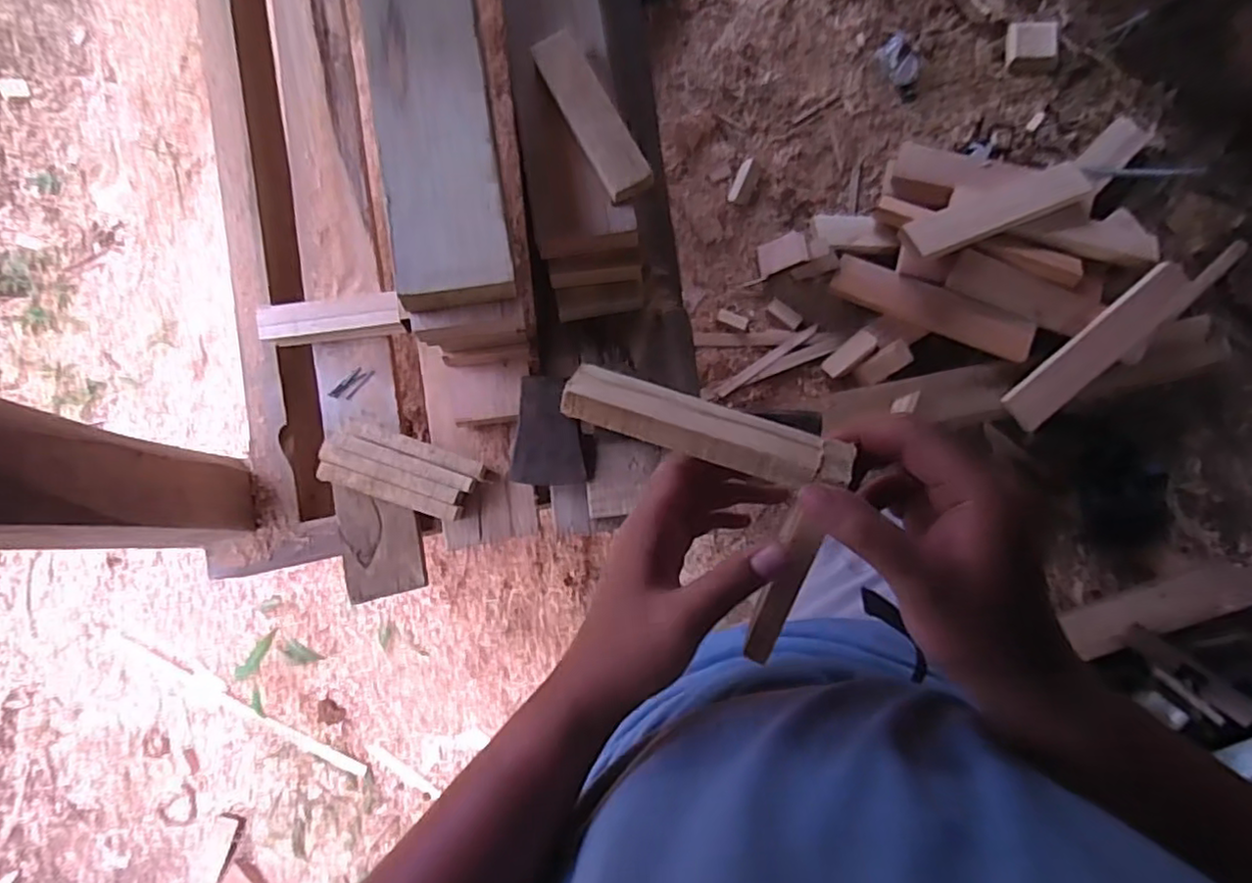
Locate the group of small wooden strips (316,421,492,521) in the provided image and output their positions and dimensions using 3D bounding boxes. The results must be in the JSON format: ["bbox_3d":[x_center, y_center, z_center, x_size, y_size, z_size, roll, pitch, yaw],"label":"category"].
[{"bbox_3d":[-0.214,0.028,0.638,0.144,0.034,0.061,18,83,0],"label":"group of small wooden strips"}]

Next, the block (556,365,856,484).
[{"bbox_3d":[0.038,-0.006,0.336,0.145,0.016,0.029,18,83,11],"label":"block"}]

